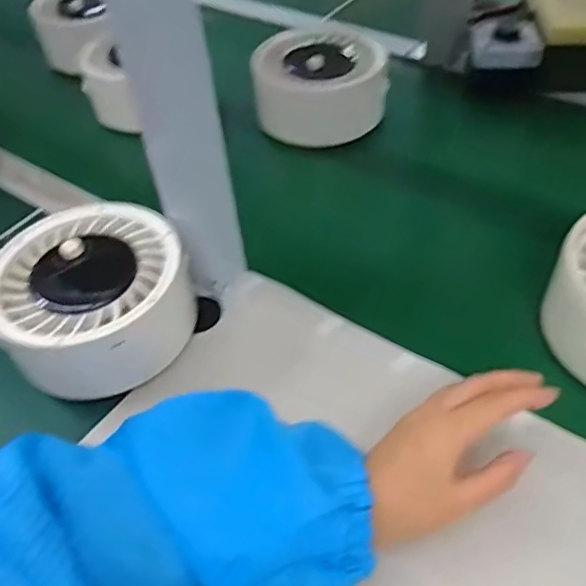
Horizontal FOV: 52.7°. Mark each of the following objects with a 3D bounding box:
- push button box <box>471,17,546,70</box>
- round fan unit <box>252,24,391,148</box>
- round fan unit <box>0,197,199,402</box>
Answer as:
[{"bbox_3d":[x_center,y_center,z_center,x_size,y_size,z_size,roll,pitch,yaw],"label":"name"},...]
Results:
[{"bbox_3d":[0.238,-0.278,0.660,0.074,0.029,0.063,8,50,12],"label":"push button box"},{"bbox_3d":[0.027,-0.226,0.658,0.136,0.086,0.127,-3,48,3],"label":"round fan unit"},{"bbox_3d":[-0.147,0.000,0.447,0.134,0.063,0.143,-3,48,3],"label":"round fan unit"}]

